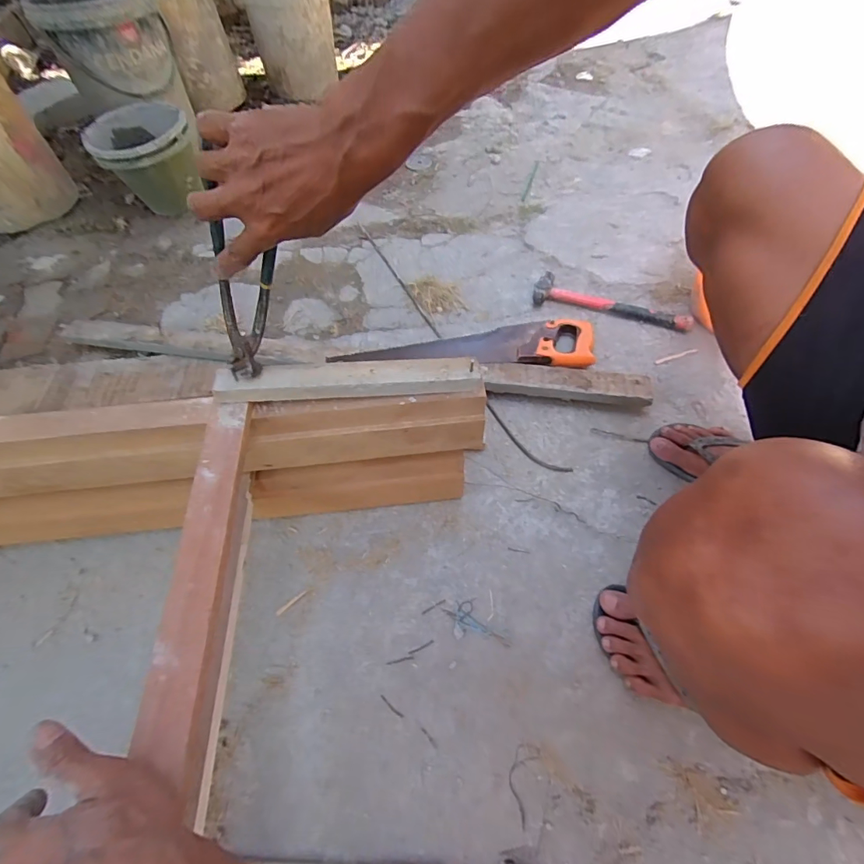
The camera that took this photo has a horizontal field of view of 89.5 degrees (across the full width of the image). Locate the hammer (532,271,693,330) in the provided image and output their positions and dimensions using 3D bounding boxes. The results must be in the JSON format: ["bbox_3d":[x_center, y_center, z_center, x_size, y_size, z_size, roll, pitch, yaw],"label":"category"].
[{"bbox_3d":[0.374,-0.274,0.921,0.316,0.036,0.091,17,59,11],"label":"hammer"}]

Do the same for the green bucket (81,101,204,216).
[{"bbox_3d":[-0.718,-0.690,1.126,0.224,0.207,0.195,-27,61,-15],"label":"green bucket"}]

